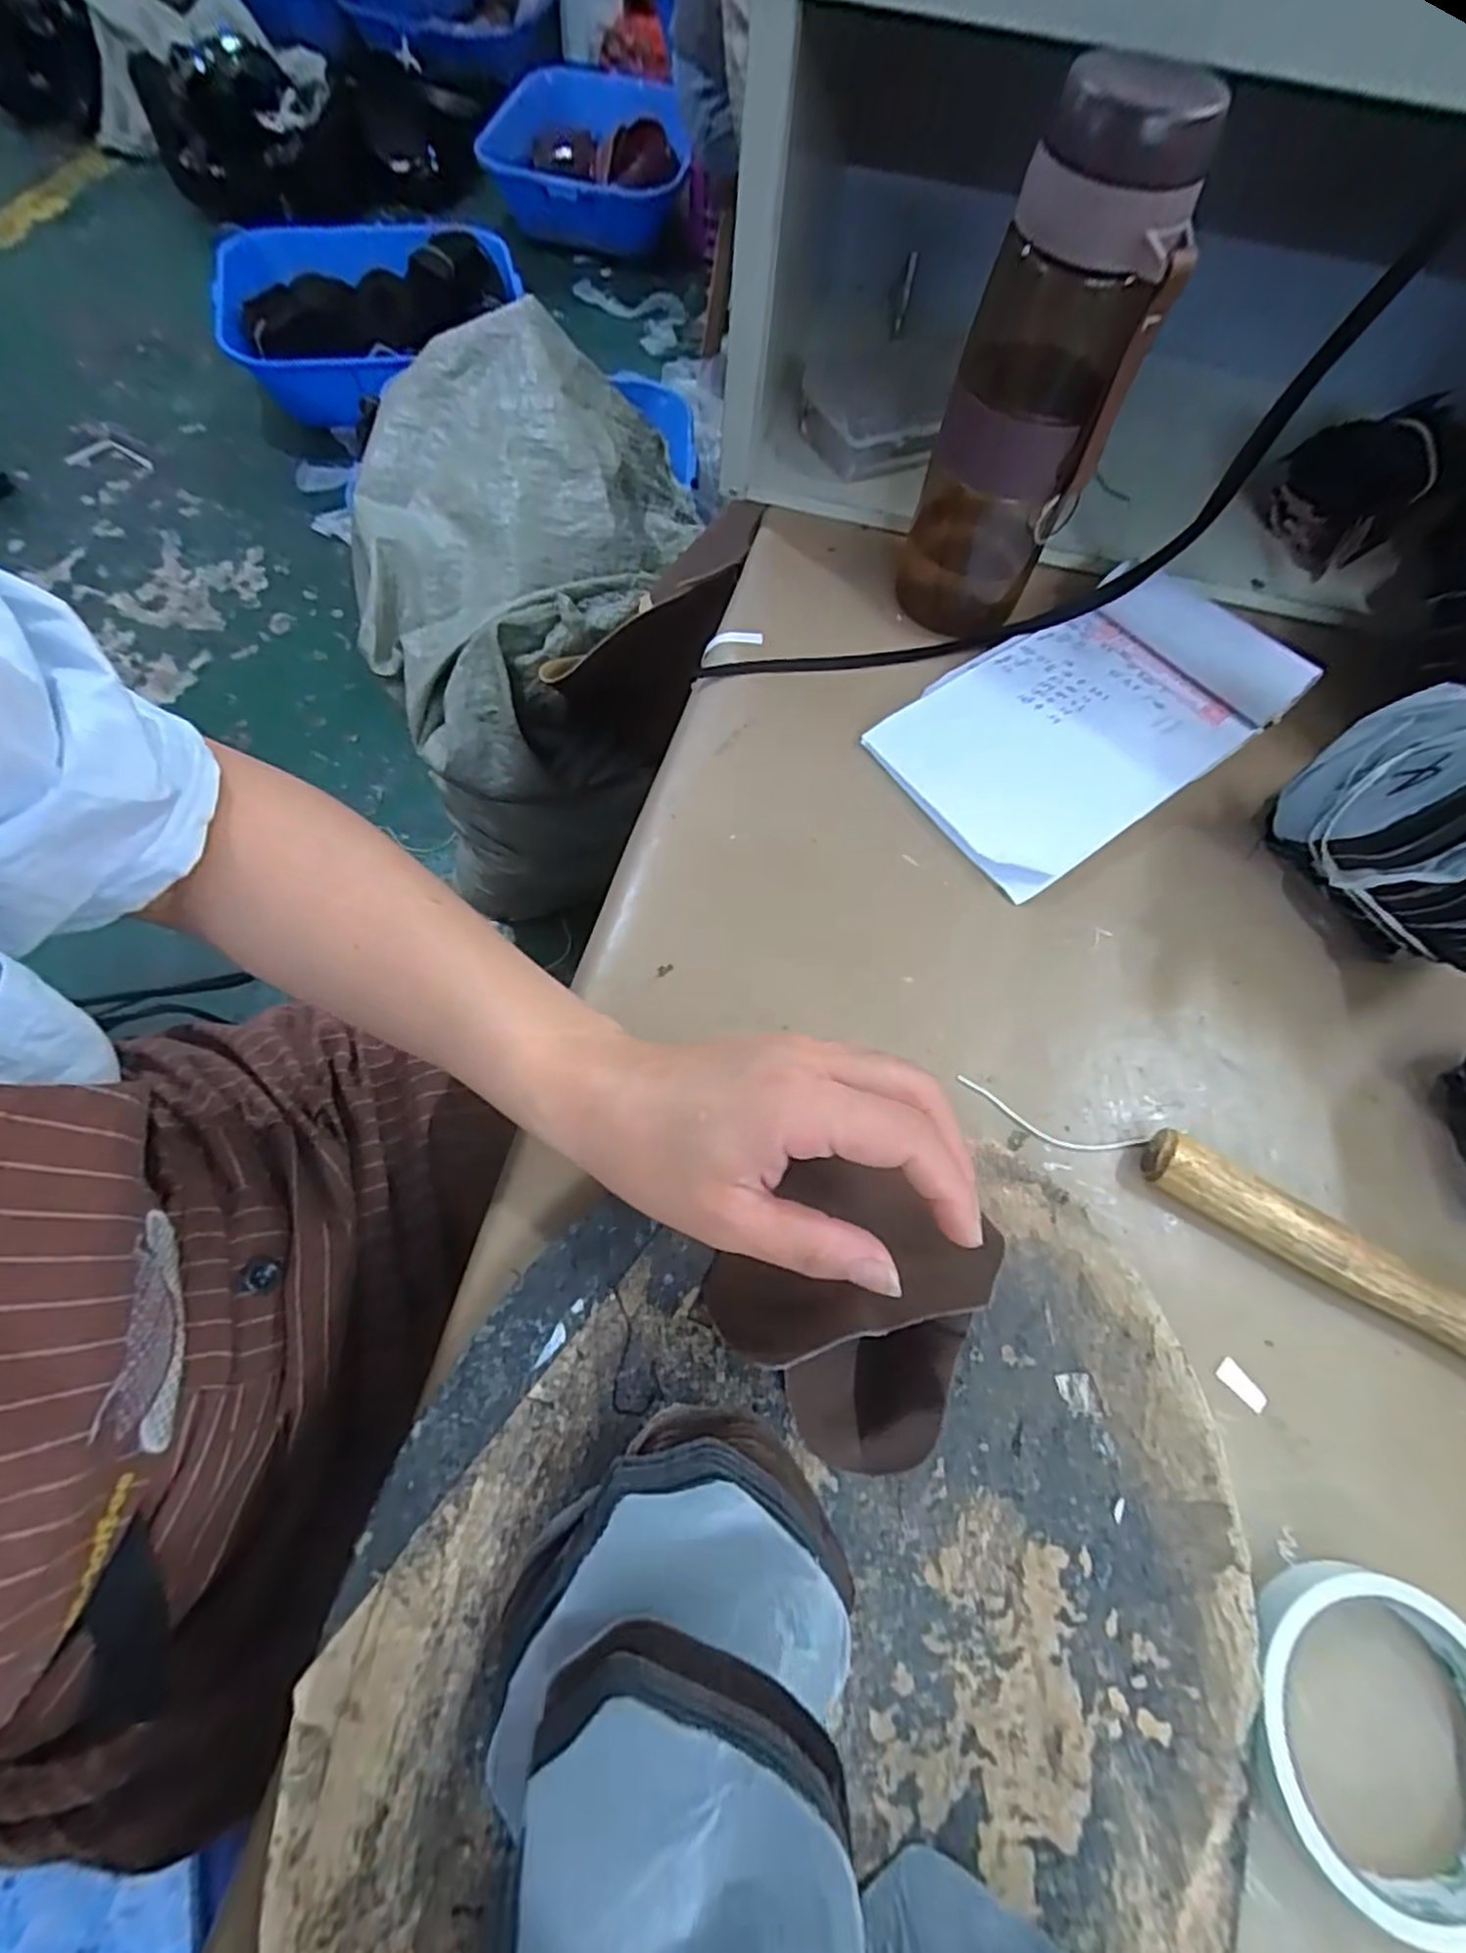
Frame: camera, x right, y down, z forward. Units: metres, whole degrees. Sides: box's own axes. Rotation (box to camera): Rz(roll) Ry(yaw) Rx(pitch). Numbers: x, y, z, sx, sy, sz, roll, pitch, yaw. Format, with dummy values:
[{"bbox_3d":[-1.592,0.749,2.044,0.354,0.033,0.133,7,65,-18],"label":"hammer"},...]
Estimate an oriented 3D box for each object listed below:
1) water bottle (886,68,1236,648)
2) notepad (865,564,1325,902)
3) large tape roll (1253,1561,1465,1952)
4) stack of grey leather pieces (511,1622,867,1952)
[{"bbox_3d":[0.148,-0.287,0.367,0.077,0.221,0.064,15,66,3],"label":"water bottle"},{"bbox_3d":[0.201,-0.151,0.414,0.234,0.030,0.136,-32,71,-16],"label":"notepad"},{"bbox_3d":[0.215,0.251,0.241,0.083,0.024,0.089,1,66,-3],"label":"large tape roll"},{"bbox_3d":[-0.017,0.227,0.178,0.095,0.018,0.105,-27,53,7],"label":"stack of grey leather pieces"}]

